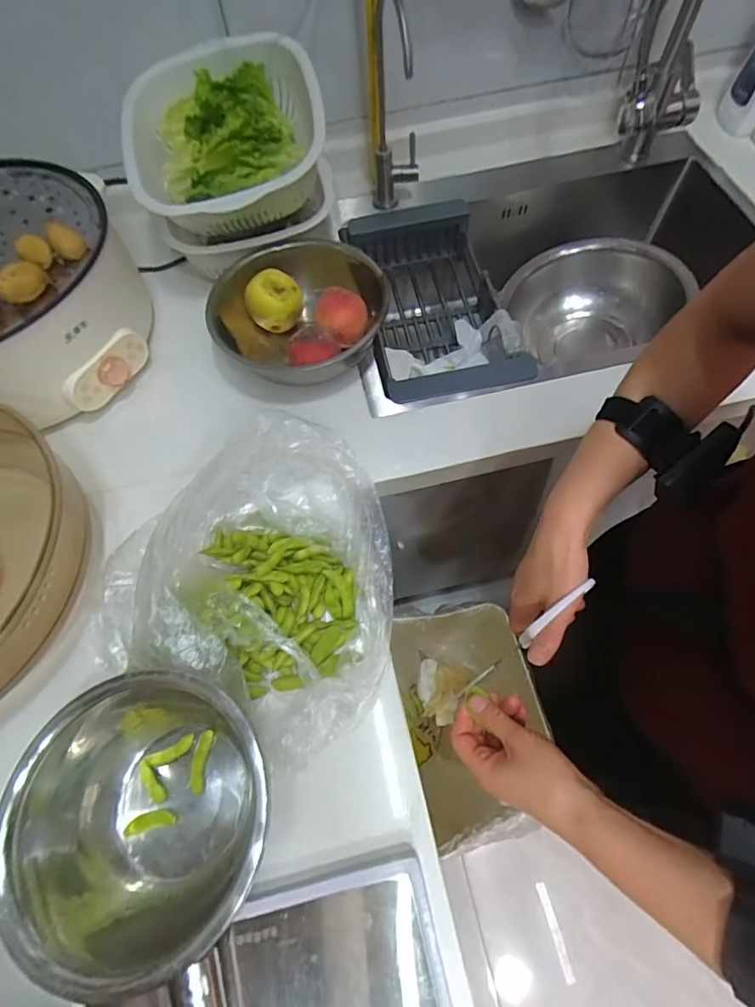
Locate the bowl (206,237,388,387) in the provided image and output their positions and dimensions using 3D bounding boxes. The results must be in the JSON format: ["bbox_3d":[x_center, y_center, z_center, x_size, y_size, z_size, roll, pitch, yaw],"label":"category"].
[{"bbox_3d":[-0.104,-0.244,0.618,0.193,0.088,0.189,-2,61,3],"label":"bowl"}]

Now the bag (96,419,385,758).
[{"bbox_3d":[-0.108,0.064,0.450,0.239,0.126,0.292,4,61,6],"label":"bag"}]

